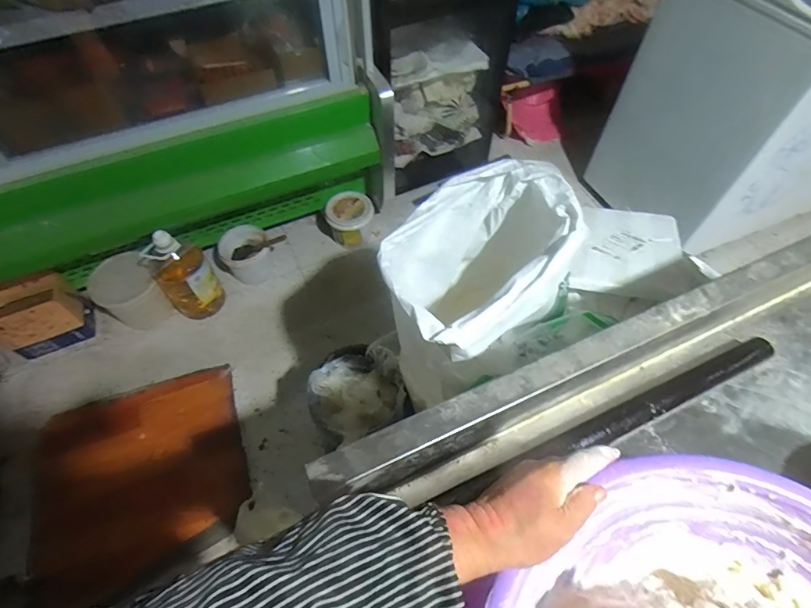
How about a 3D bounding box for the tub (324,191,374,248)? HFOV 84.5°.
[{"bbox_3d":[-0.200,-0.307,1.637,0.167,0.132,0.169,0,57,0],"label":"tub"}]

